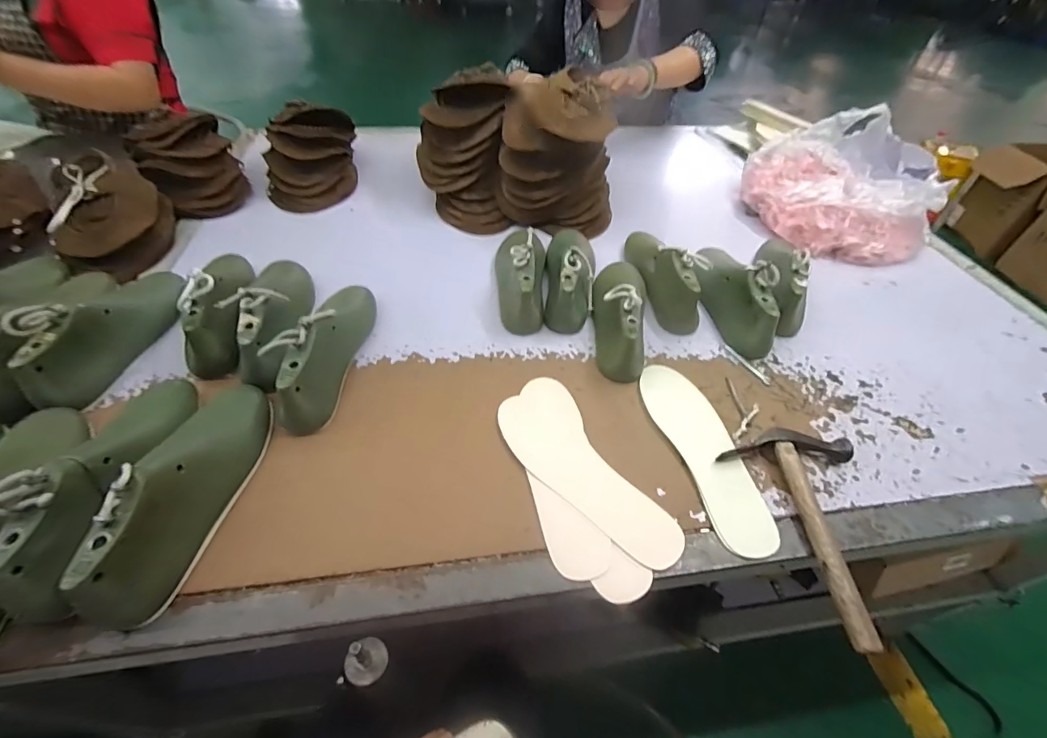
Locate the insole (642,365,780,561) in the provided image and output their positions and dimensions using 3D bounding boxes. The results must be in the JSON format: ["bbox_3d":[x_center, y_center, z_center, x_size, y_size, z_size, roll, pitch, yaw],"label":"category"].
[{"bbox_3d":[0.216,0.092,0.548,0.072,0.009,0.267,-10,47,-9],"label":"insole"}]

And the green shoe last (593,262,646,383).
[{"bbox_3d":[0.148,-0.107,0.670,0.080,0.091,0.258,10,47,6],"label":"green shoe last"}]

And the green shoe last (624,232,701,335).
[{"bbox_3d":[0.234,-0.173,0.746,0.071,0.083,0.250,-6,47,-9],"label":"green shoe last"}]

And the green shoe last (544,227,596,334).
[{"bbox_3d":[0.077,-0.170,0.733,0.085,0.087,0.245,9,47,4],"label":"green shoe last"}]

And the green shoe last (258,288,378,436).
[{"bbox_3d":[-0.258,-0.045,0.587,0.074,0.090,0.260,4,47,0],"label":"green shoe last"}]

